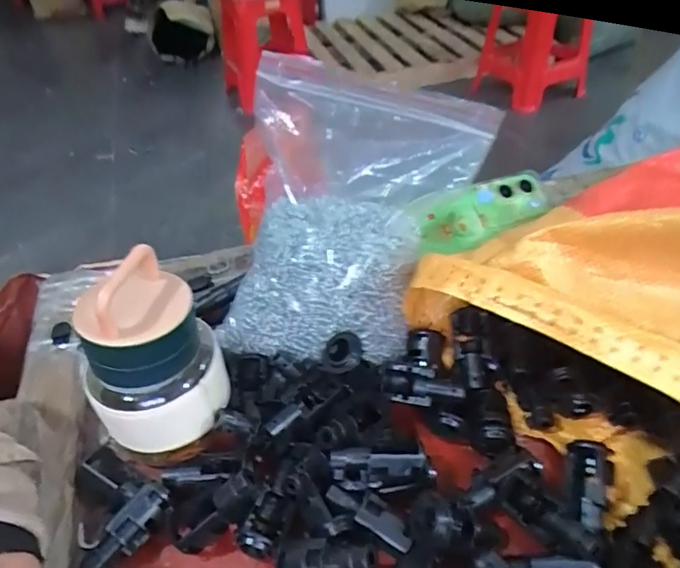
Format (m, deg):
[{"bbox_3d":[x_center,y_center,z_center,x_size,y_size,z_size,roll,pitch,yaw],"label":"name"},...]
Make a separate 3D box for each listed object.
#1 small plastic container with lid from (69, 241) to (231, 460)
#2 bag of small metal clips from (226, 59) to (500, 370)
[{"bbox_3d":[-0.108,0.042,0.287,0.075,0.112,0.061,-25,45,-21],"label":"small plastic container with lid"},{"bbox_3d":[0.006,-0.050,0.338,0.138,0.158,0.162,15,45,21],"label":"bag of small metal clips"}]

